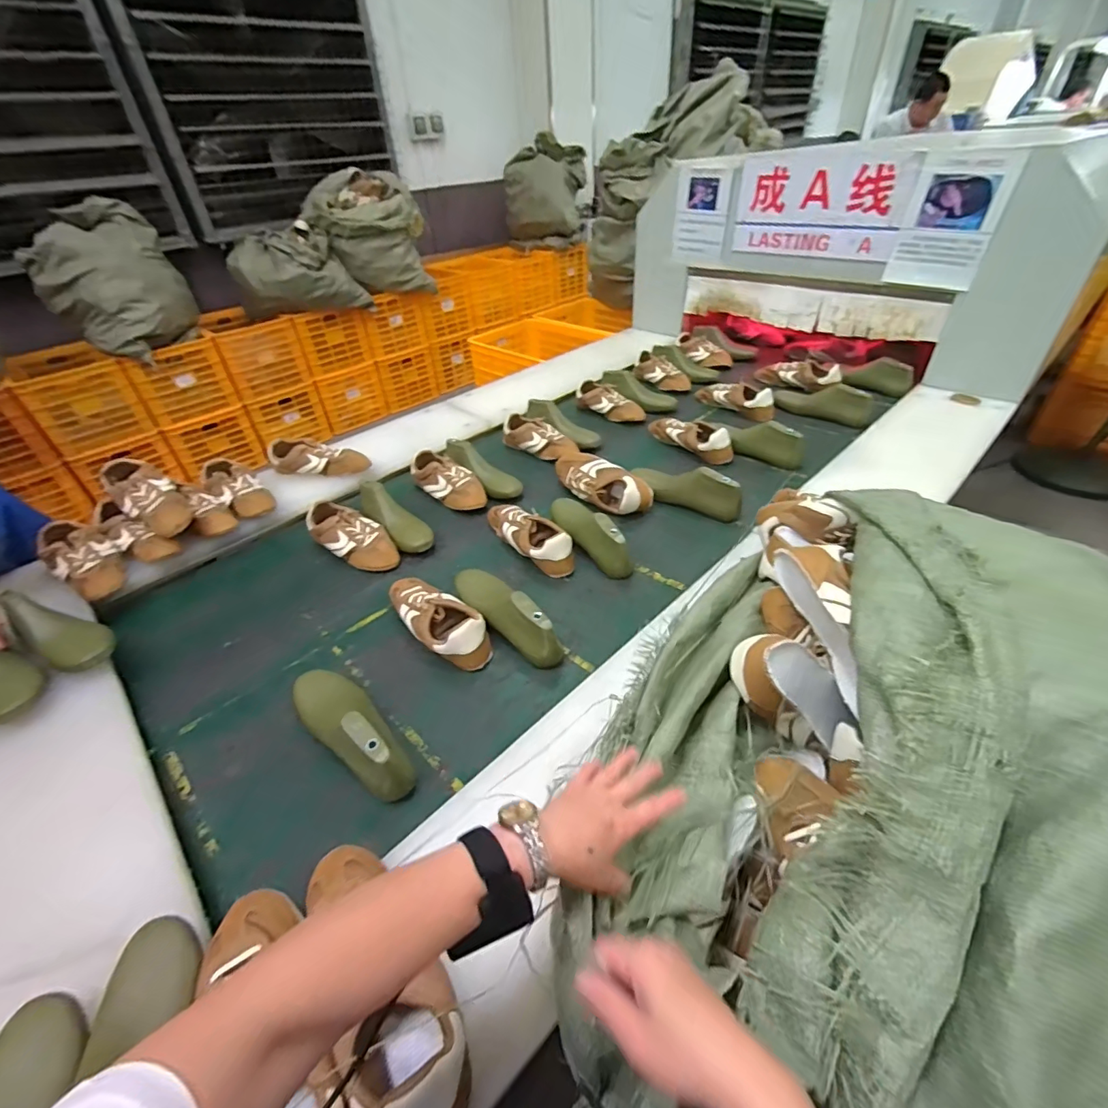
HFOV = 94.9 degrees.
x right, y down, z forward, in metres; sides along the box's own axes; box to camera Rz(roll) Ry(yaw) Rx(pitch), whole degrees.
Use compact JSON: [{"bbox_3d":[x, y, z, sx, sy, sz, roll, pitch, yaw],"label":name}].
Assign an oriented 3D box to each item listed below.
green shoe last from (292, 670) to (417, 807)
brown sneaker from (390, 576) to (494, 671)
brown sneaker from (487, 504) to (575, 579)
[{"bbox_3d":[-0.296,0.247,0.734,0.088,0.112,0.242,-33,48,-30],"label":"green shoe last"},{"bbox_3d":[-0.214,0.110,0.913,0.099,0.072,0.259,-30,46,-27],"label":"brown sneaker"},{"bbox_3d":[-0.056,-0.052,1.087,0.087,0.069,0.268,-25,44,-23],"label":"brown sneaker"}]

